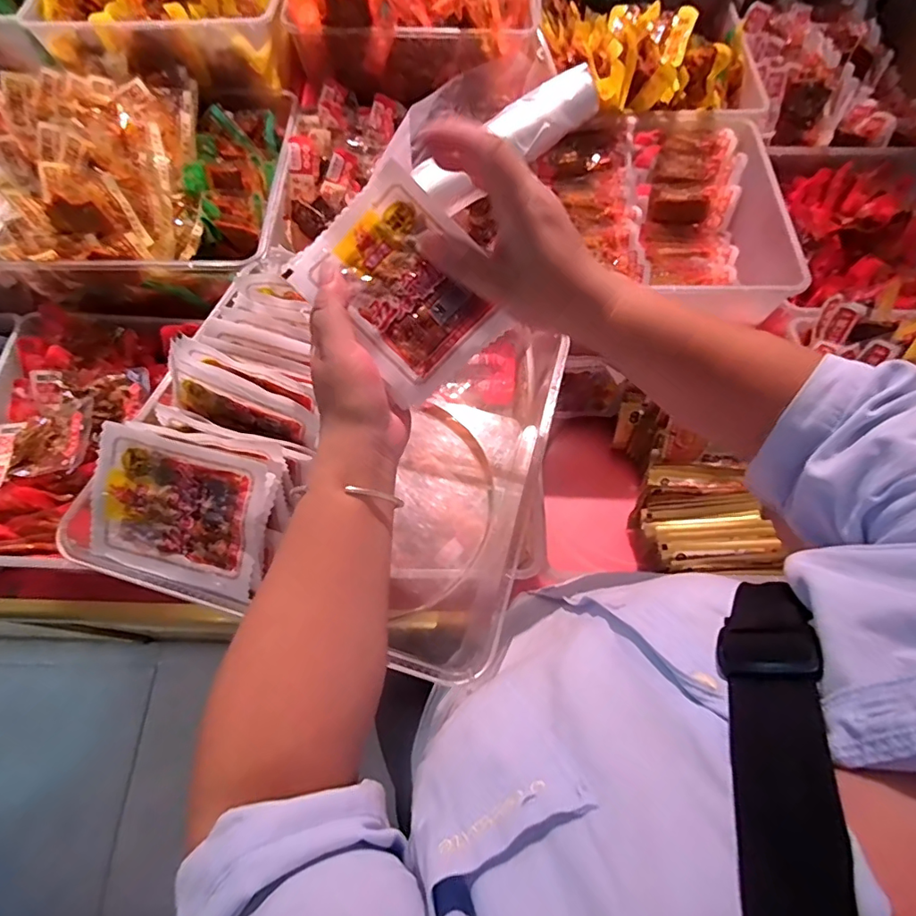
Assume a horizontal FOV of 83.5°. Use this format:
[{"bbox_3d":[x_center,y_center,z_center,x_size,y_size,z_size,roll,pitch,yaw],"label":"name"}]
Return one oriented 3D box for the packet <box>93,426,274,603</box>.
[{"bbox_3d":[-0.183,0.035,0.334,0.110,0.007,0.093,16,101,1],"label":"packet"}]

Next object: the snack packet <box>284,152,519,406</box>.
[{"bbox_3d":[-0.032,-0.101,0.306,0.092,0.011,0.114,-43,94,-1],"label":"snack packet"}]

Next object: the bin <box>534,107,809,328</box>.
[{"bbox_3d":[0.252,-0.292,0.646,0.271,0.098,0.302,-4,67,-2],"label":"bin"}]

